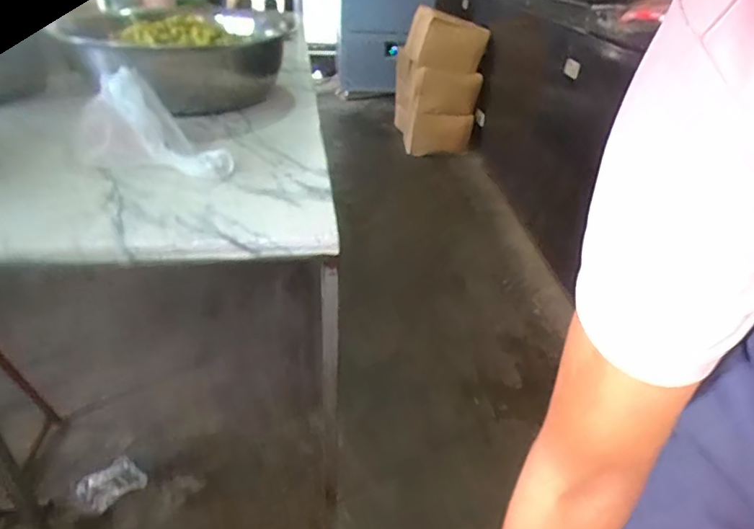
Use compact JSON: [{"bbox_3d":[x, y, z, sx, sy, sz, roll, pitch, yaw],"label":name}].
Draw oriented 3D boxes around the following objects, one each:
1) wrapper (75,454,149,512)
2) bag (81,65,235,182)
[{"bbox_3d":[-0.562,0.465,1.084,0.076,0.058,0.119,23,36,29],"label":"wrapper"},{"bbox_3d":[-0.386,-0.229,0.856,0.245,0.129,0.176,27,38,33],"label":"bag"}]

